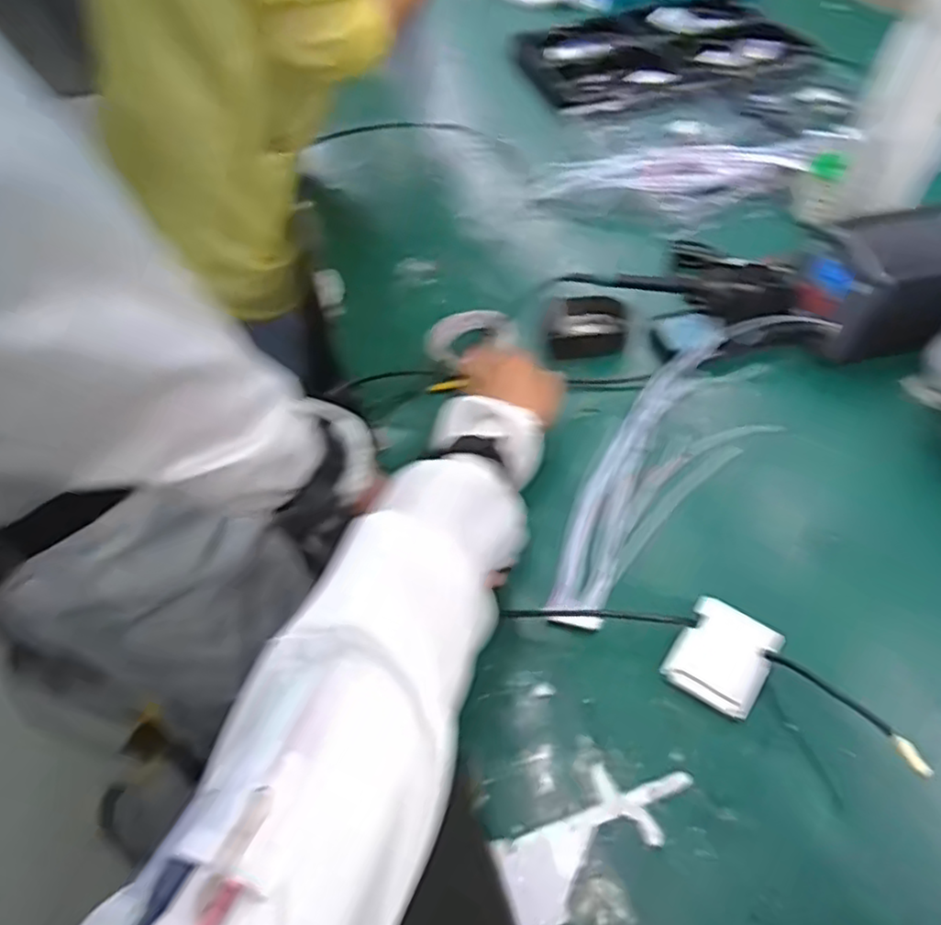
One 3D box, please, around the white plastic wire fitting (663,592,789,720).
[{"bbox_3d":[0.198,0.151,0.539,0.068,0.022,0.078,28,58,25],"label":"white plastic wire fitting"}]

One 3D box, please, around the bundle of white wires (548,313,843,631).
[{"bbox_3d":[0.200,-0.013,0.670,0.124,0.042,0.434,27,61,27],"label":"bundle of white wires"}]

